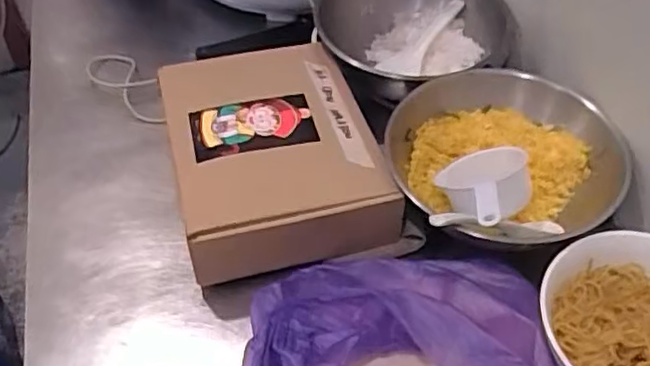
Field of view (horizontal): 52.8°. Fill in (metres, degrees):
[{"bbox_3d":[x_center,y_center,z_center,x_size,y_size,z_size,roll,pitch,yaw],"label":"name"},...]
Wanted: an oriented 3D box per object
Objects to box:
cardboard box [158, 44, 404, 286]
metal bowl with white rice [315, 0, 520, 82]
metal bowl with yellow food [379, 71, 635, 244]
[{"bbox_3d":[-0.061,-0.035,0.705,0.197,0.087,0.264,-12,50,-10],"label":"cardboard box"},{"bbox_3d":[0.107,-0.177,0.806,0.204,0.099,0.199,0,49,0],"label":"metal bowl with white rice"},{"bbox_3d":[0.178,-0.020,0.666,0.213,0.089,0.218,0,49,0],"label":"metal bowl with yellow food"}]

